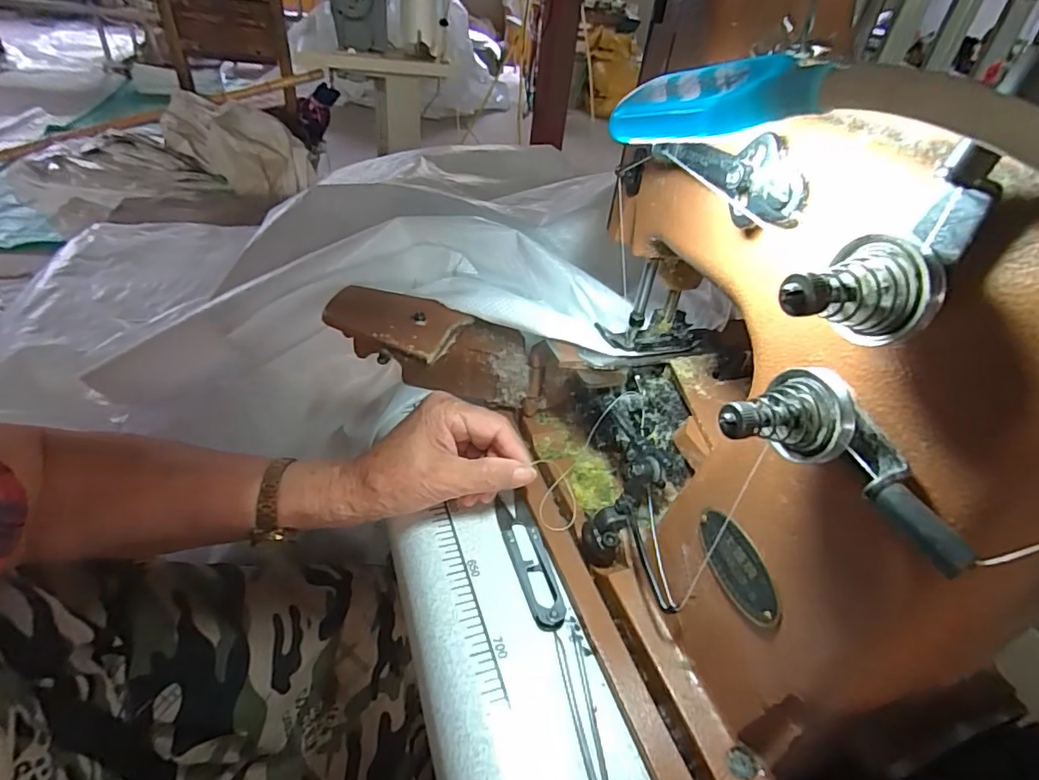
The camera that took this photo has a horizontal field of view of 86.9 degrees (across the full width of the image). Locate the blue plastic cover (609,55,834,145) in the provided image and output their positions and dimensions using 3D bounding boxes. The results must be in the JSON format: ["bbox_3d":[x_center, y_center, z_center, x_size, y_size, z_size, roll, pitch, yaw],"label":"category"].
[{"bbox_3d":[0.049,-0.081,0.156,0.008,0.018,0.078,-10,23,-23],"label":"blue plastic cover"}]

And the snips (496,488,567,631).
[{"bbox_3d":[0.006,0.103,0.342,0.023,0.010,0.096,-6,40,-16],"label":"snips"}]

